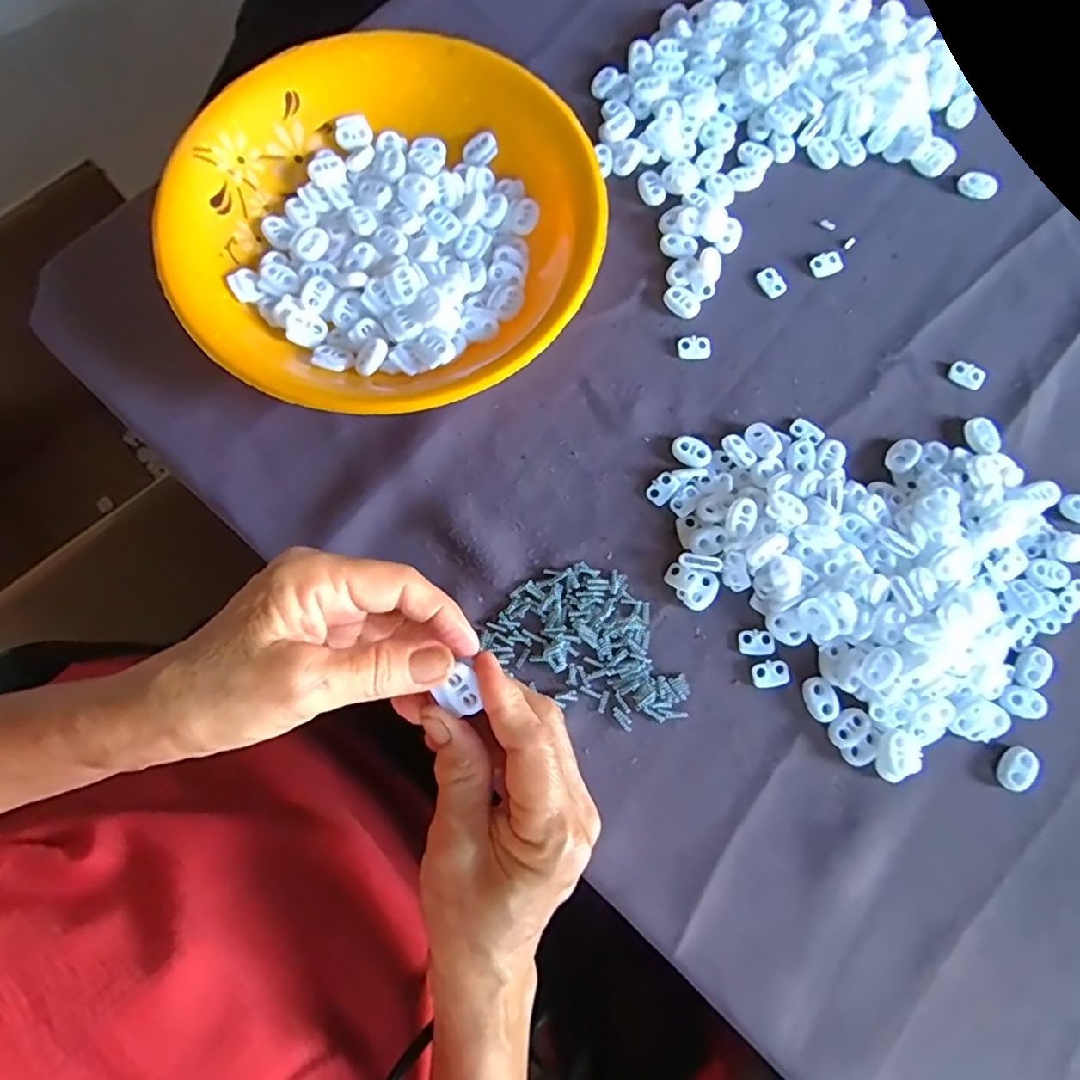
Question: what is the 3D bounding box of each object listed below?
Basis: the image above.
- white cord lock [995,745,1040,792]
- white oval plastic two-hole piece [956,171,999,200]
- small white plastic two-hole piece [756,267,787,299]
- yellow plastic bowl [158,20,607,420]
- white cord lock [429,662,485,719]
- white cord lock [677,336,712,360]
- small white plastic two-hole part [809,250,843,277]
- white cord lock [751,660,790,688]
[{"bbox_3d":[0.238,0.113,0.301,0.015,0.005,0.023,43,80,8],"label":"white cord lock"},{"bbox_3d":[0.275,-0.223,0.381,0.022,0.007,0.014,11,77,1],"label":"white oval plastic two-hole piece"},{"bbox_3d":[0.141,-0.156,0.366,0.015,0.004,0.018,-35,80,-8],"label":"small white plastic two-hole piece"},{"bbox_3d":[-0.087,-0.176,0.344,0.229,0.043,0.229,0,77,-1],"label":"yellow plastic bowl"},{"bbox_3d":[-0.031,0.061,0.240,0.017,0.008,0.017,43,80,8],"label":"white cord lock"},{"bbox_3d":[0.092,-0.114,0.360,0.020,0.004,0.013,1,77,-1],"label":"white cord lock"},{"bbox_3d":[0.175,-0.168,0.369,0.019,0.004,0.013,-19,78,-5],"label":"small white plastic two-hole part"},{"bbox_3d":[0.120,0.070,0.315,0.019,0.004,0.013,-10,78,-3],"label":"white cord lock"}]

